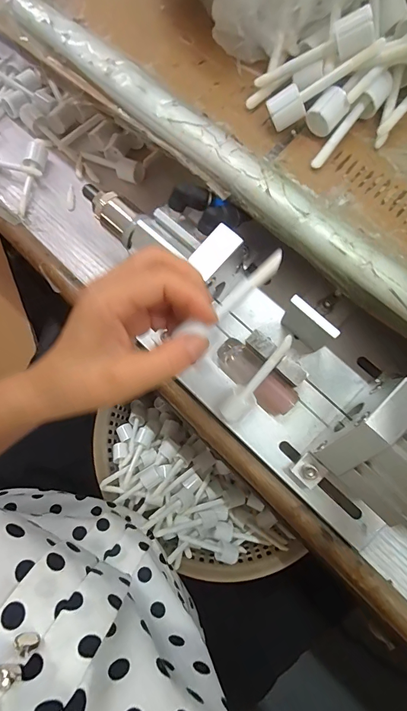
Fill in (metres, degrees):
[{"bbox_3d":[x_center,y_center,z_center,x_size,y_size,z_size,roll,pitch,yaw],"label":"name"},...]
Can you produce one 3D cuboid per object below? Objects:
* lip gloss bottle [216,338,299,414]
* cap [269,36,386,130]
[{"bbox_3d":[0.041,0.017,0.280,0.069,0.024,0.024,42,75,12],"label":"lip gloss bottle"},{"bbox_3d":[0.078,-0.179,0.238,0.073,0.018,0.014,-28,73,14],"label":"cap"}]

